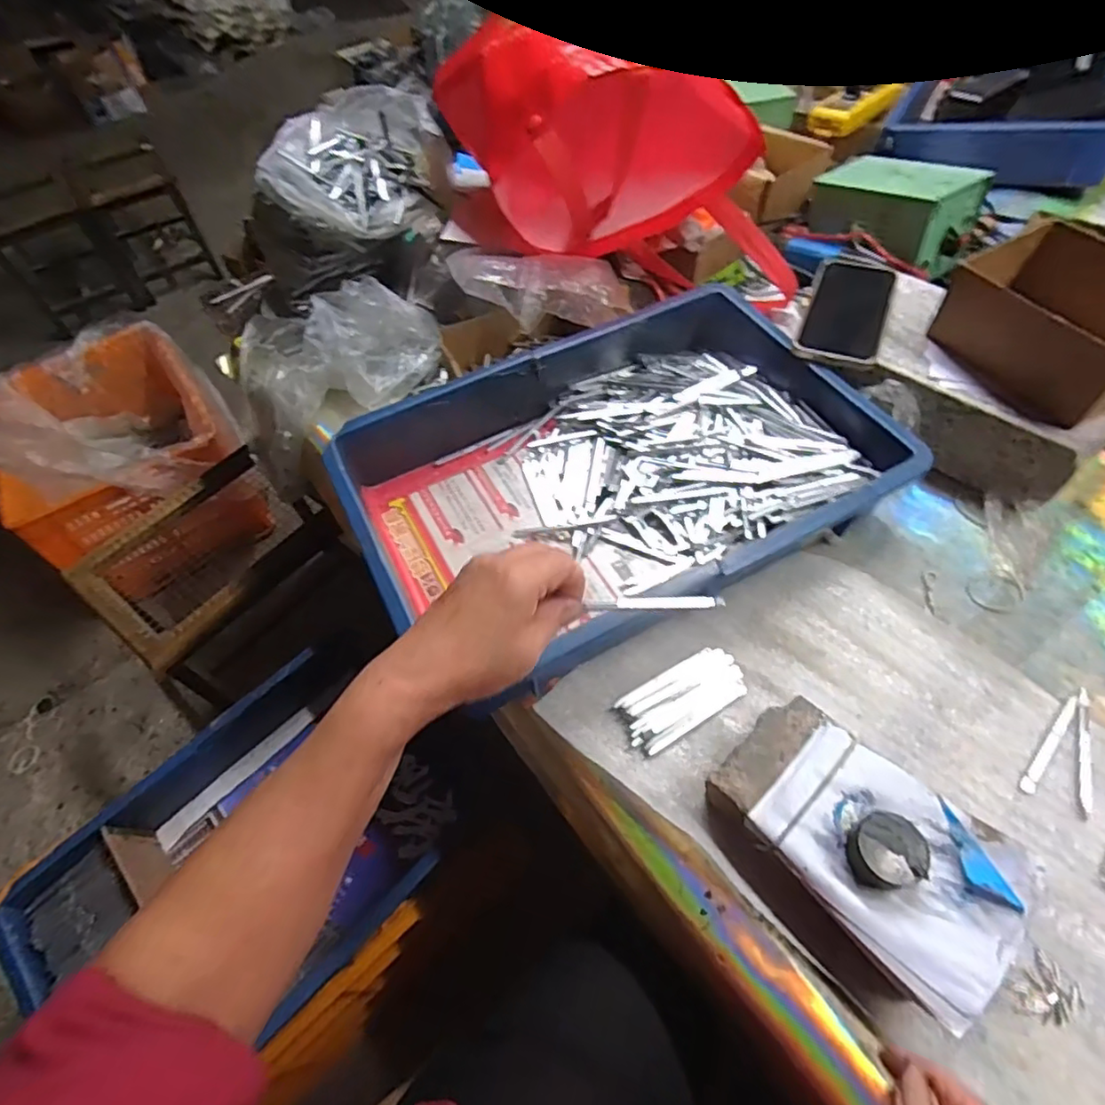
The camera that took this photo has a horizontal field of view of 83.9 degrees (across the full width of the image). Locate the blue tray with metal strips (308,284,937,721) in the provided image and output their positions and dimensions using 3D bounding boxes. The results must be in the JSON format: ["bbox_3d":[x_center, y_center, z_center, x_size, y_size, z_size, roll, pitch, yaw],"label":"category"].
[{"bbox_3d":[0.050,-0.067,0.544,0.427,0.079,0.289,-26,57,-13],"label":"blue tray with metal strips"}]

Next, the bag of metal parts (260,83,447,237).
[{"bbox_3d":[-0.217,-0.425,0.686,0.182,0.099,0.143,1,55,5],"label":"bag of metal parts"}]

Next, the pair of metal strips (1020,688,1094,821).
[{"bbox_3d":[0.363,0.138,0.424,0.040,0.004,0.095,36,65,25],"label":"pair of metal strips"}]

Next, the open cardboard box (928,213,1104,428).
[{"bbox_3d":[0.420,-0.193,0.505,0.129,0.084,0.157,-21,56,-10],"label":"open cardboard box"}]

